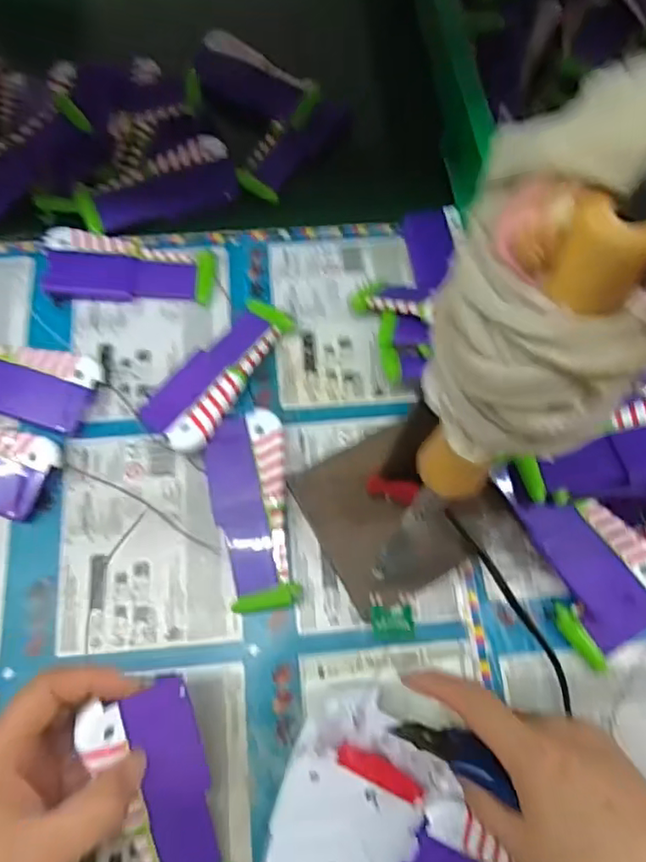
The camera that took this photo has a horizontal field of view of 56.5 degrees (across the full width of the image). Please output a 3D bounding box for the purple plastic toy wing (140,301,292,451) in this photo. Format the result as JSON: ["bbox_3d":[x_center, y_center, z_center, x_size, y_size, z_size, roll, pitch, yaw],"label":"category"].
[{"bbox_3d":[-0.070,-0.041,0.407,0.049,0.021,0.116,34,72,9],"label":"purple plastic toy wing"}]

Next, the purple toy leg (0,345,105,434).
[{"bbox_3d":[-0.211,-0.035,0.403,0.124,0.018,0.050,14,70,2],"label":"purple toy leg"}]

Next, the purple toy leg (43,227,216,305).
[{"bbox_3d":[-0.140,-0.118,0.436,0.119,0.016,0.047,3,70,-2],"label":"purple toy leg"}]

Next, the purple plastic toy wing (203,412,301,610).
[{"bbox_3d":[-0.045,0.048,0.377,0.048,0.017,0.121,-6,71,-5],"label":"purple plastic toy wing"}]

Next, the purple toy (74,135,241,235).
[{"bbox_3d":[-0.128,-0.189,0.468,0.120,0.022,0.047,-24,73,-11],"label":"purple toy"}]

